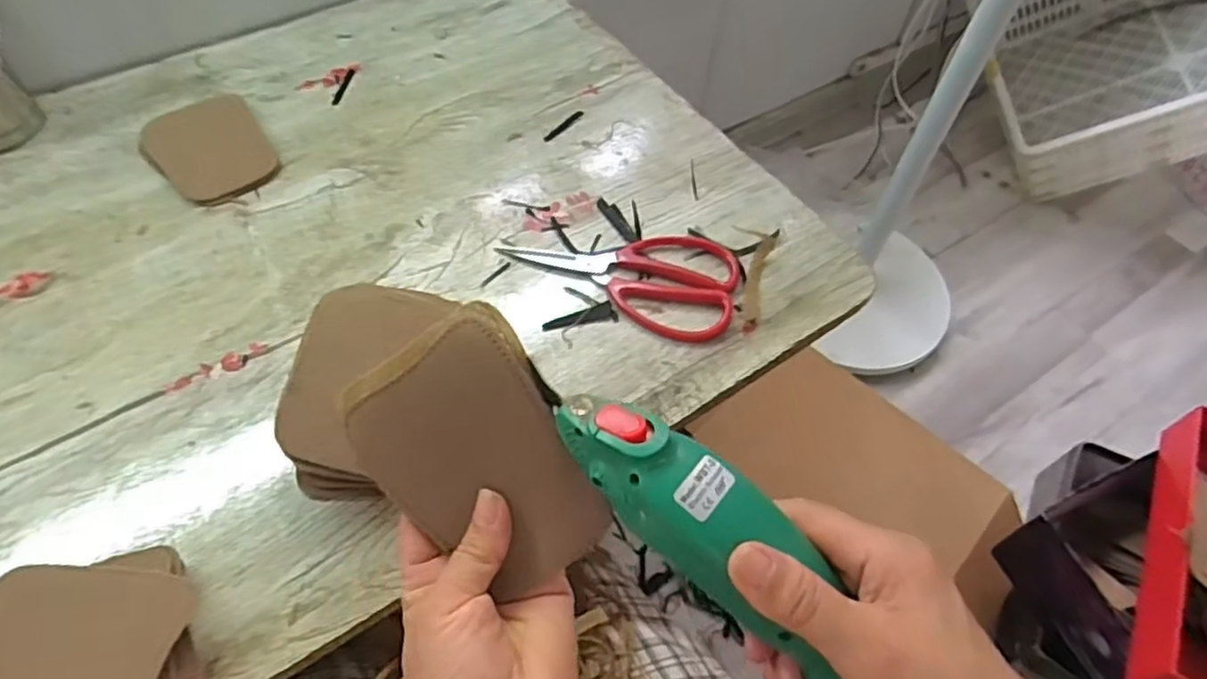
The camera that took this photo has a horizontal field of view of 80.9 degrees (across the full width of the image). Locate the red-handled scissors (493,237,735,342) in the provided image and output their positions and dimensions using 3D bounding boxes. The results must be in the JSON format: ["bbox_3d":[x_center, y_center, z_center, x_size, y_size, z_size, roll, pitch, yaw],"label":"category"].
[{"bbox_3d":[0.020,-0.063,0.568,0.187,0.013,0.099,27,57,15],"label":"red-handled scissors"}]

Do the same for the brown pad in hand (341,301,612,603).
[{"bbox_3d":[-0.055,0.055,0.322,0.090,0.009,0.121,-34,93,12],"label":"brown pad in hand"}]

